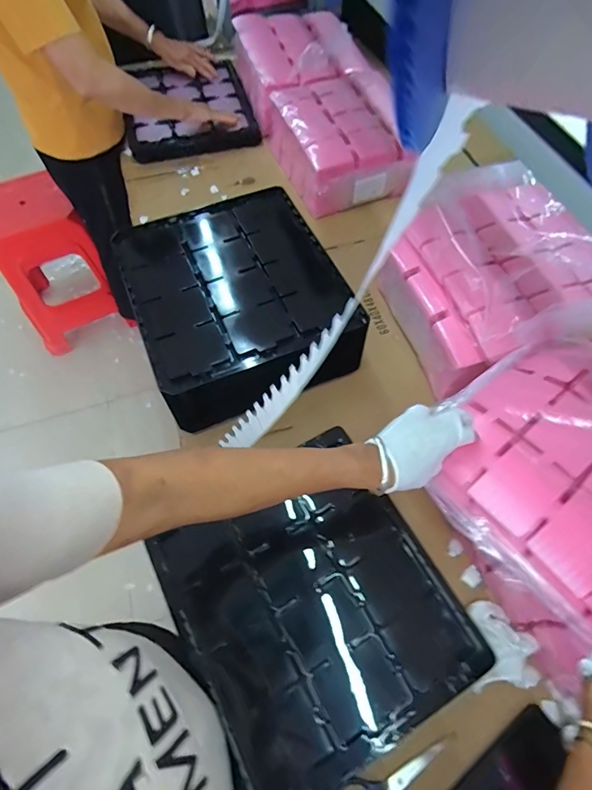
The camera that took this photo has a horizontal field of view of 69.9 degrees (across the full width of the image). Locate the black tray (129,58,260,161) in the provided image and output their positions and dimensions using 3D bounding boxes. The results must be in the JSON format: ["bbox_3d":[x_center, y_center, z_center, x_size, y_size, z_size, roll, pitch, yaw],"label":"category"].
[{"bbox_3d":[-0.302,-0.831,1.221,0.351,0.081,0.404,-10,61,-5],"label":"black tray"}]

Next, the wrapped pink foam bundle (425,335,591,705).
[{"bbox_3d":[0.363,0.125,0.568,0.319,0.194,0.328,-36,62,-11],"label":"wrapped pink foam bundle"}]

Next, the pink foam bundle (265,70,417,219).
[{"bbox_3d":[0.099,-0.627,1.044,0.252,0.130,0.332,-20,63,-10],"label":"pink foam bundle"}]

